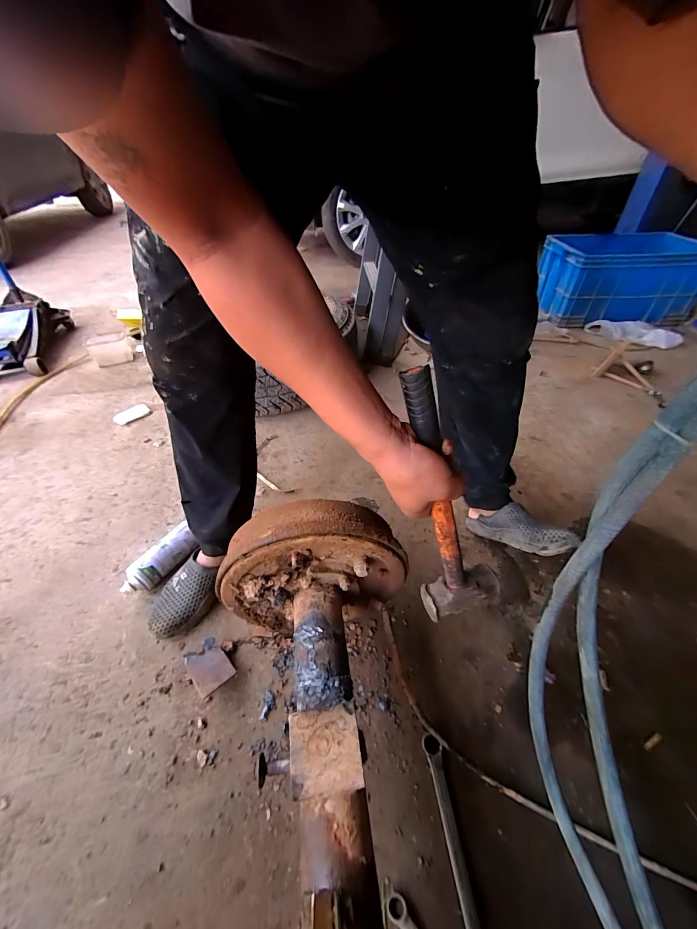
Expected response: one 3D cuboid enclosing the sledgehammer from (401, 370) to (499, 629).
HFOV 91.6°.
[{"bbox_3d":[0.108,0.044,0.392,0.085,0.308,0.053,-26,23,-24],"label":"sledgehammer"}]

